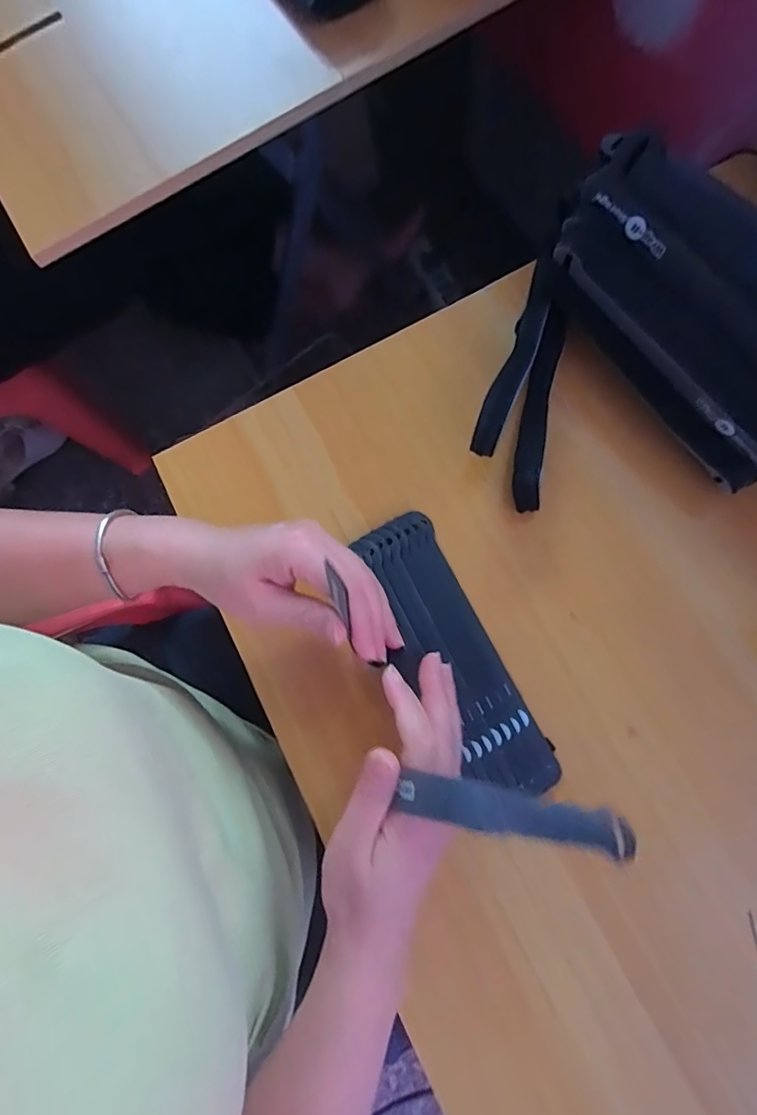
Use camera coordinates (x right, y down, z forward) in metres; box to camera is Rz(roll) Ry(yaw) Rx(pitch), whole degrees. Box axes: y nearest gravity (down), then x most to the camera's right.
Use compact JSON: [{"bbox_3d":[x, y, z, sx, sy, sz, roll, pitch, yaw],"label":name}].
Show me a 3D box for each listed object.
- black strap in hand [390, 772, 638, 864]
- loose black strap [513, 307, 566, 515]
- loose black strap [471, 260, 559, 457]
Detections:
[{"bbox_3d":[0.075,0.128,0.246,0.130,0.024,0.022,19,77,-14],"label":"black strap in hand"},{"bbox_3d":[0.116,-0.110,0.359,0.021,0.014,0.155,10,78,8],"label":"loose black strap"},{"bbox_3d":[0.098,-0.141,0.351,0.020,0.022,0.156,20,79,10],"label":"loose black strap"}]

